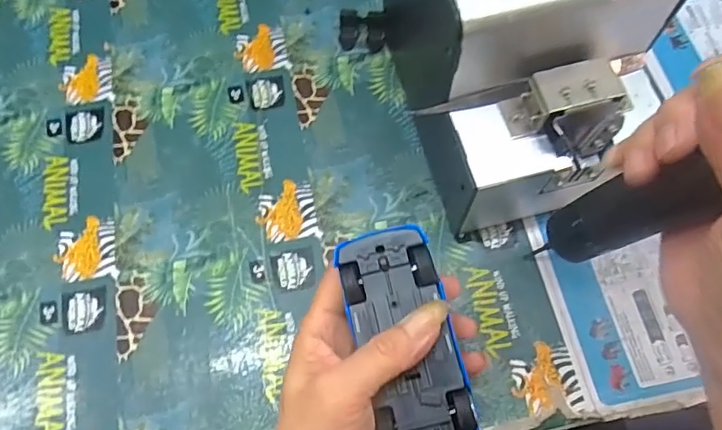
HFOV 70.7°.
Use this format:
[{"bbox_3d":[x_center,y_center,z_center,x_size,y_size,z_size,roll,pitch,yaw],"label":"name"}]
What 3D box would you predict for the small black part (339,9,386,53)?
[{"bbox_3d":[0.001,-0.148,0.407,0.036,0.016,0.028,1,69,2],"label":"small black part"}]

